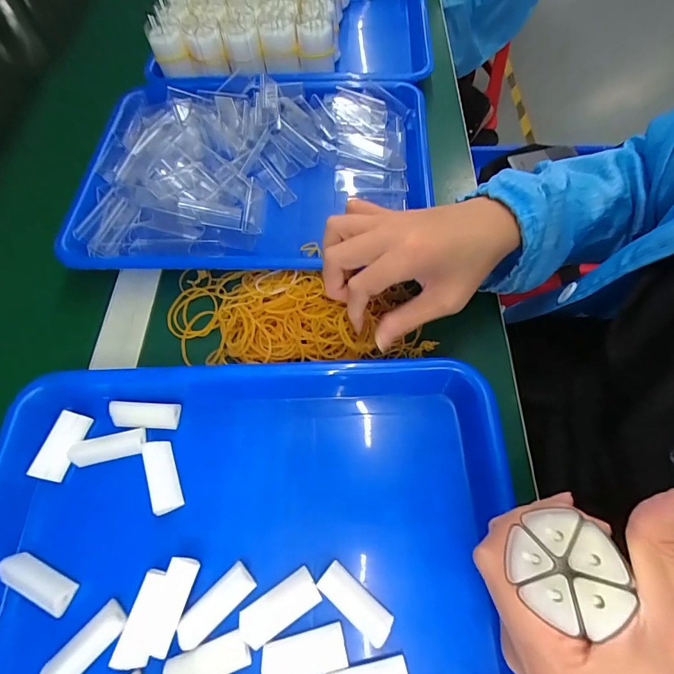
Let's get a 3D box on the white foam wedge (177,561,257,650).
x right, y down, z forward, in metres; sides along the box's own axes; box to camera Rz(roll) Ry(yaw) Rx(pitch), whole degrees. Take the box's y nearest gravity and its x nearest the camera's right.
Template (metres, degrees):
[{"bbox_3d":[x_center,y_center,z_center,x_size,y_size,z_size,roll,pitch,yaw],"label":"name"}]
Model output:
[{"bbox_3d":[-0.071,0.157,0.228,0.047,0.008,0.018,-42,69,-16],"label":"white foam wedge"}]

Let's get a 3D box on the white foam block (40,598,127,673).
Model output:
[{"bbox_3d":[-0.143,0.174,0.219,0.018,0.010,0.046,39,72,19],"label":"white foam block"}]

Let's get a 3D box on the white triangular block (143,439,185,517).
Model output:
[{"bbox_3d":[-0.117,0.093,0.262,0.017,0.010,0.046,-21,65,-7],"label":"white triangular block"}]

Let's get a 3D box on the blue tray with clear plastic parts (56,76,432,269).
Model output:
[{"bbox_3d":[-0.075,-0.160,0.381,0.337,0.046,0.242,-4,64,1],"label":"blue tray with clear plastic parts"}]

